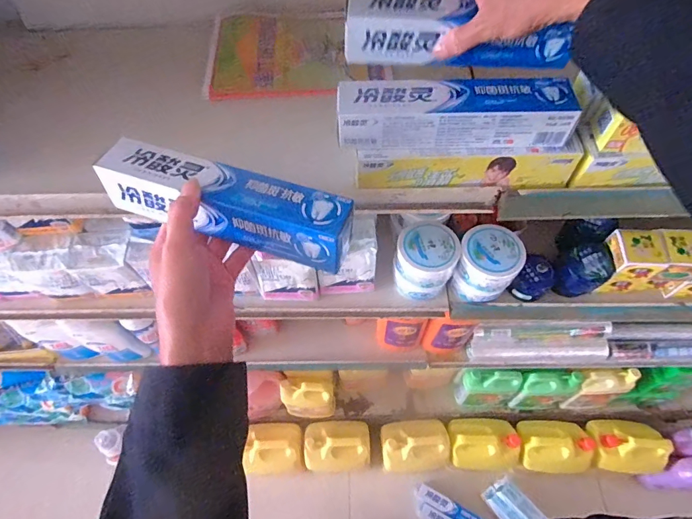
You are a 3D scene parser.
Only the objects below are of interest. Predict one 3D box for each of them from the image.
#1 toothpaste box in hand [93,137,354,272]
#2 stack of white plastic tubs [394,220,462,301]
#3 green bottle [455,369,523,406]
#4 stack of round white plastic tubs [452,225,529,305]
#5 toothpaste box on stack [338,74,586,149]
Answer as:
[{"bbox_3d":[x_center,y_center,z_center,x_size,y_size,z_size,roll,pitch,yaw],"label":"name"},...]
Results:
[{"bbox_3d":[-0.104,-0.050,0.361,0.224,0.047,0.049,17,61,8],"label":"toothpaste box in hand"},{"bbox_3d":[0.130,0.002,0.669,0.093,0.097,0.099,22,62,15],"label":"stack of white plastic tubs"},{"bbox_3d":[0.403,0.365,1.176,0.150,0.193,0.078,-4,59,0],"label":"green bottle"},{"bbox_3d":[0.227,0.010,0.664,0.090,0.102,0.091,18,61,12],"label":"stack of round white plastic tubs"},{"bbox_3d":[0.107,-0.146,0.408,0.228,0.043,0.058,0,59,2],"label":"toothpaste box on stack"}]

